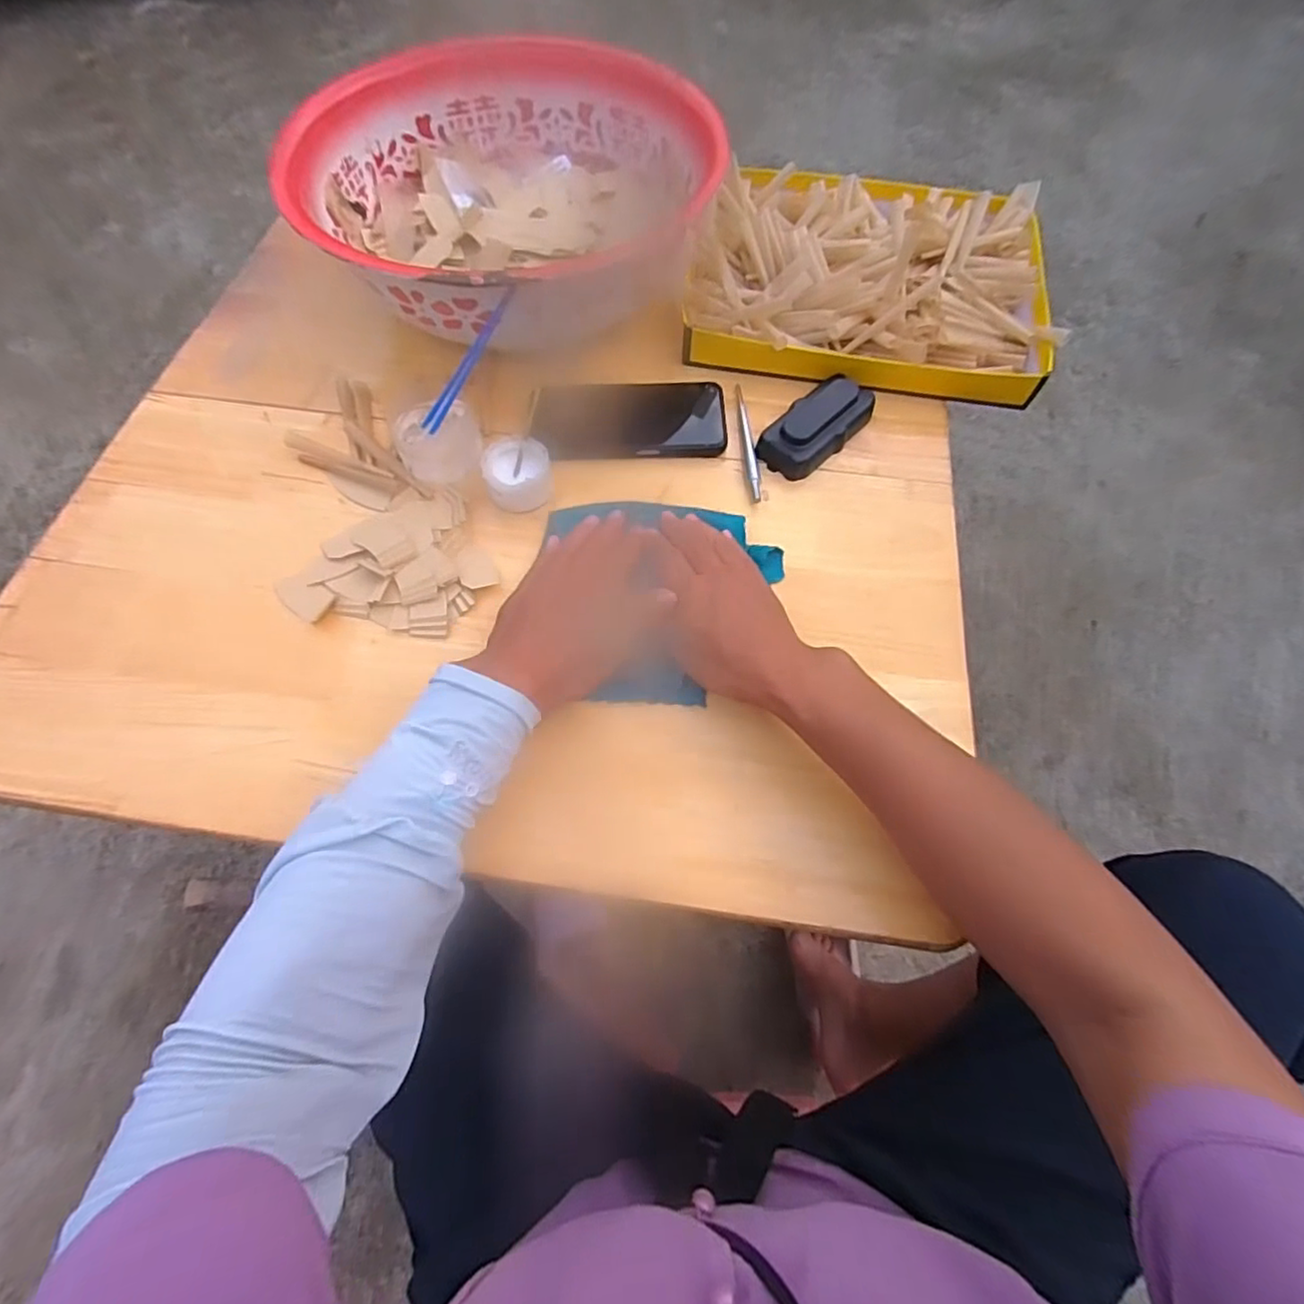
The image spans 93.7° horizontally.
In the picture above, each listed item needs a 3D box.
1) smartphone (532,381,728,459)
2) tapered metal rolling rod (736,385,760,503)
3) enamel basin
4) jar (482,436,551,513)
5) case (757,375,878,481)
[{"bbox_3d":[-0.019,-0.200,0.522,0.161,0.009,0.072,1,64,-1],"label":"smartphone"},{"bbox_3d":[0.078,-0.175,0.507,0.009,0.012,0.120,-4,64,-3],"label":"tapered metal rolling rod"},{"bbox_3d":[-0.125,-0.396,0.537,0.336,0.097,0.321,-41,71,-19],"label":"enamel basin"},{"bbox_3d":[-0.102,-0.136,0.467,0.049,0.024,0.052,0,64,-1],"label":"jar"},{"bbox_3d":[0.135,-0.186,0.502,0.050,0.029,0.107,38,69,16],"label":"case"}]

